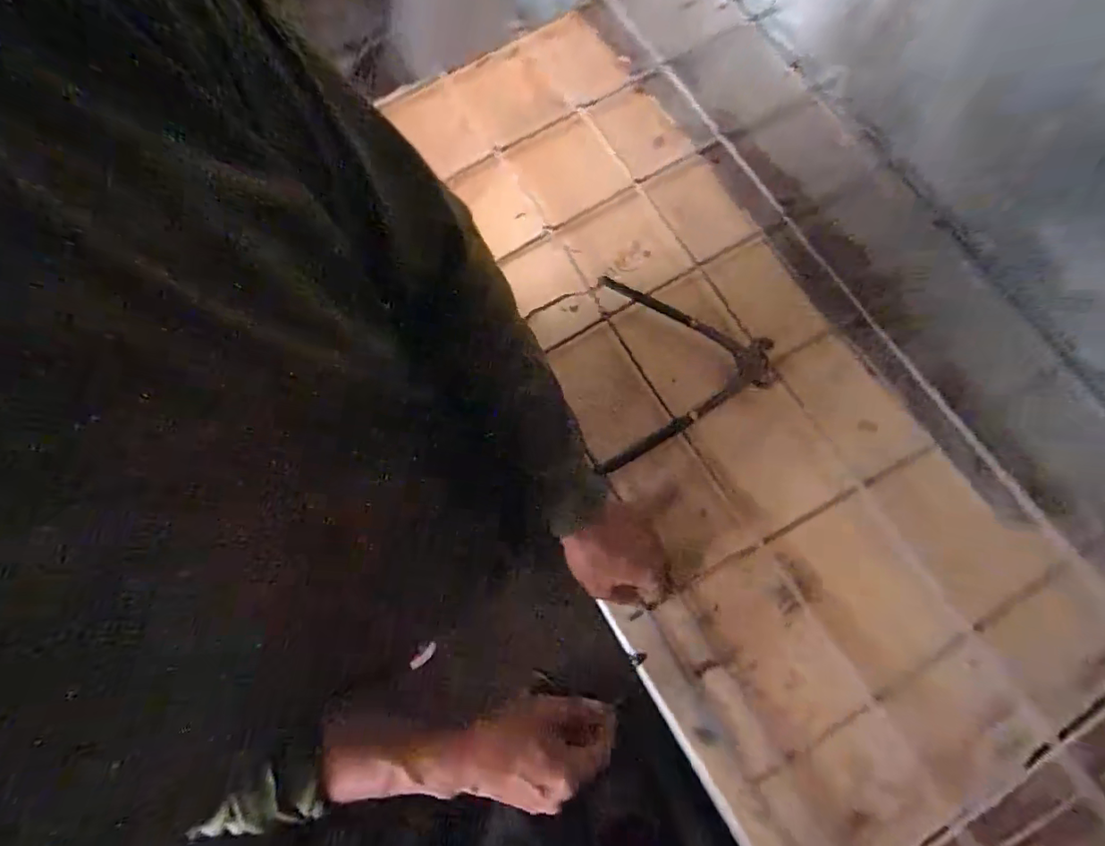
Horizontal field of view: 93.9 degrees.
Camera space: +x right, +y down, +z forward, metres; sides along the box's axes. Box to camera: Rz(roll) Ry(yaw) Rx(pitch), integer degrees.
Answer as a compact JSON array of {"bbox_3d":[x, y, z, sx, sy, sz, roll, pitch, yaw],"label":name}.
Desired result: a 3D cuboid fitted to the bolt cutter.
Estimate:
[{"bbox_3d":[0.142,-0.052,0.542,0.177,0.012,0.210,1,76,2],"label":"bolt cutter"}]

